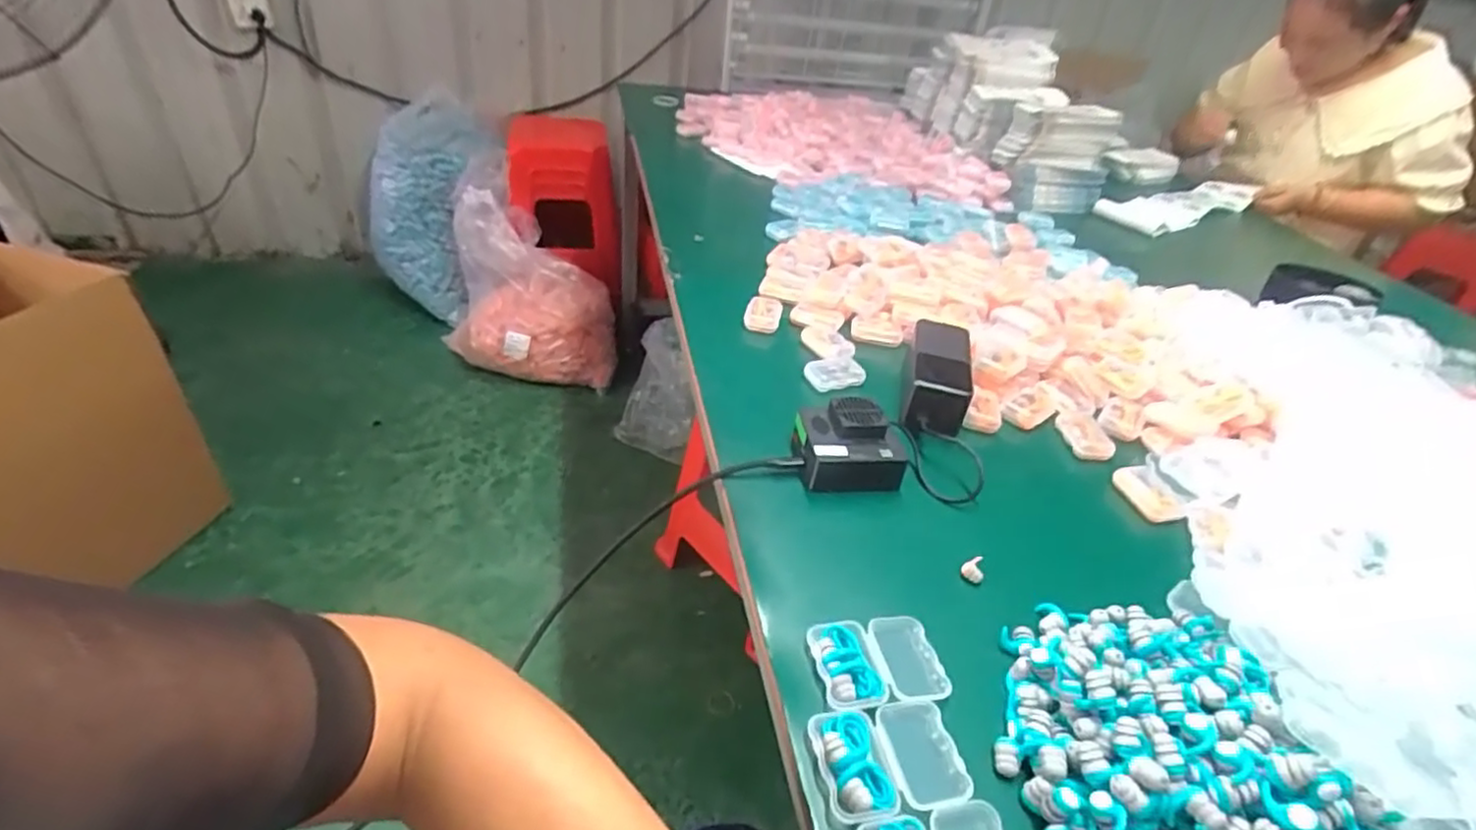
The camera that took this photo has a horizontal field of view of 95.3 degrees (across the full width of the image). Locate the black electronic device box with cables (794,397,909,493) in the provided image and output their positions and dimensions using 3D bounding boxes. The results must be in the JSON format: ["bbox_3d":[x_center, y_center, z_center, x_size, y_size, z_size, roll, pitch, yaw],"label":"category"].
[{"bbox_3d":[0.090,0.024,0.543,0.085,0.049,0.065,4,36,-5],"label":"black electronic device box with cables"}]

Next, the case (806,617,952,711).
[{"bbox_3d":[0.084,0.147,0.401,0.075,0.016,0.054,-2,37,-14],"label":"case"}]

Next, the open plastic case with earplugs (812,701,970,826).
[{"bbox_3d":[0.080,0.180,0.355,0.076,0.014,0.054,-3,37,-14],"label":"open plastic case with earplugs"}]

